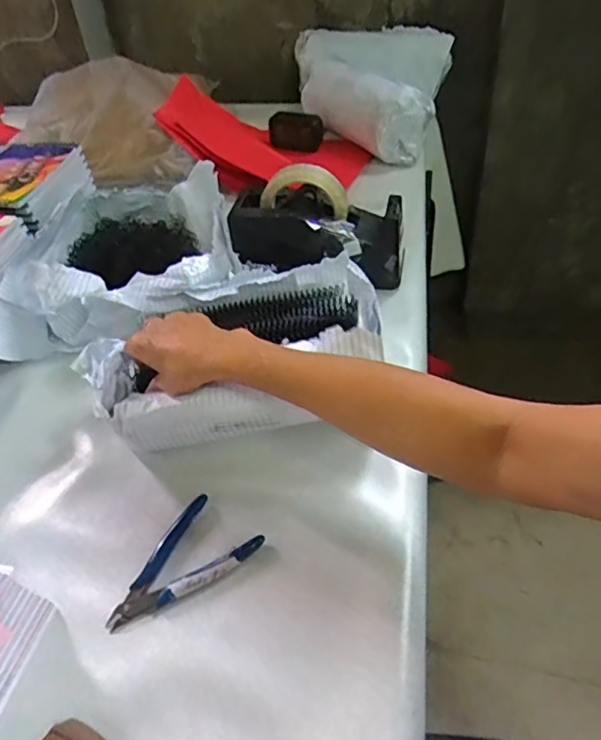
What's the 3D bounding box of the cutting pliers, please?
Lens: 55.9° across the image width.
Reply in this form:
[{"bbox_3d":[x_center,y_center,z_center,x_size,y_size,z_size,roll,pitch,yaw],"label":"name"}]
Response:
[{"bbox_3d":[-0.097,0.154,0.441,0.070,0.009,0.118,29,55,32],"label":"cutting pliers"}]

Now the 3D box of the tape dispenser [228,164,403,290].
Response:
[{"bbox_3d":[0.018,-0.167,0.662,0.198,0.111,0.074,3,45,11],"label":"tape dispenser"}]

